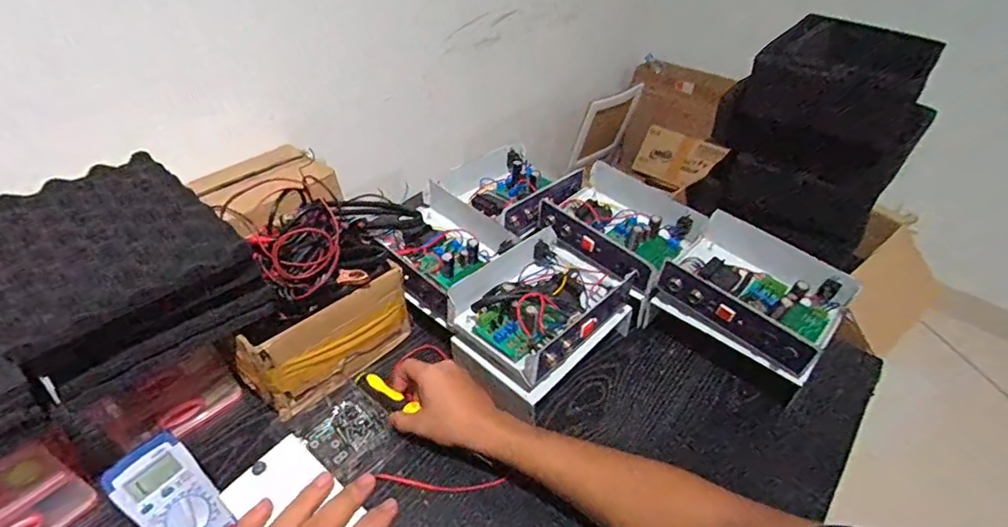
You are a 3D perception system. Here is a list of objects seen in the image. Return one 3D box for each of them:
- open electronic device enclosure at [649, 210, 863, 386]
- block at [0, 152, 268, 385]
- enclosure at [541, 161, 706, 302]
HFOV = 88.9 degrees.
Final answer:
[{"bbox_3d":[0.329,0.032,0.681,0.210,0.067,0.162,30,50,30],"label":"open electronic device enclosure"},{"bbox_3d":[-0.406,-0.009,0.529,0.279,0.064,0.203,32,51,31],"label":"block"},{"bbox_3d":[0.178,-0.059,0.777,0.235,0.063,0.171,29,49,29],"label":"enclosure"}]

